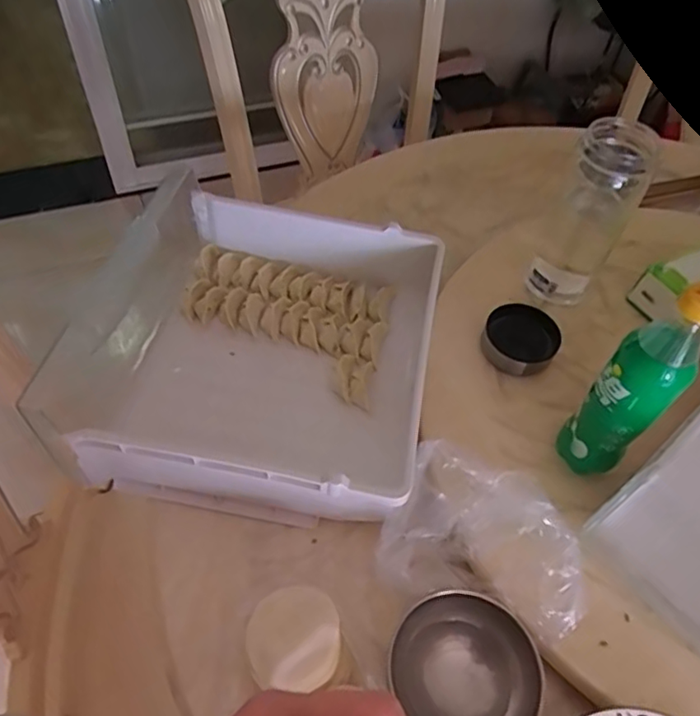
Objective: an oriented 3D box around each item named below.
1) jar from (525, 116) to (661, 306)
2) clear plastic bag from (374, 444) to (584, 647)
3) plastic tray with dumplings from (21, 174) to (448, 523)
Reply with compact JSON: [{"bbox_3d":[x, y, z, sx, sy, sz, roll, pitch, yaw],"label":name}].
[{"bbox_3d":[0.283,-0.158,0.700,0.080,0.242,0.079,2,53,-3],"label":"jar"},{"bbox_3d":[0.123,0.162,0.526,0.177,0.065,0.127,19,54,10],"label":"clear plastic bag"},{"bbox_3d":[-0.096,-0.015,0.669,0.368,0.114,0.375,9,53,2],"label":"plastic tray with dumplings"}]

